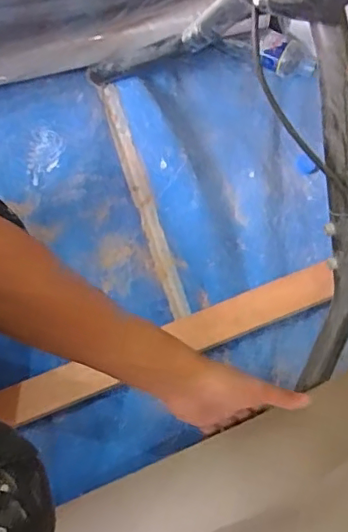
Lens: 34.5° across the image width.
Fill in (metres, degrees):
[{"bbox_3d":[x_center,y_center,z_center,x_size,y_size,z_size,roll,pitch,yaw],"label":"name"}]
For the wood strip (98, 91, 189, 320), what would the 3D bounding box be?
[{"bbox_3d":[-0.050,-0.112,0.854,0.029,0.016,0.416,-16,66,-7],"label":"wood strip"}]

